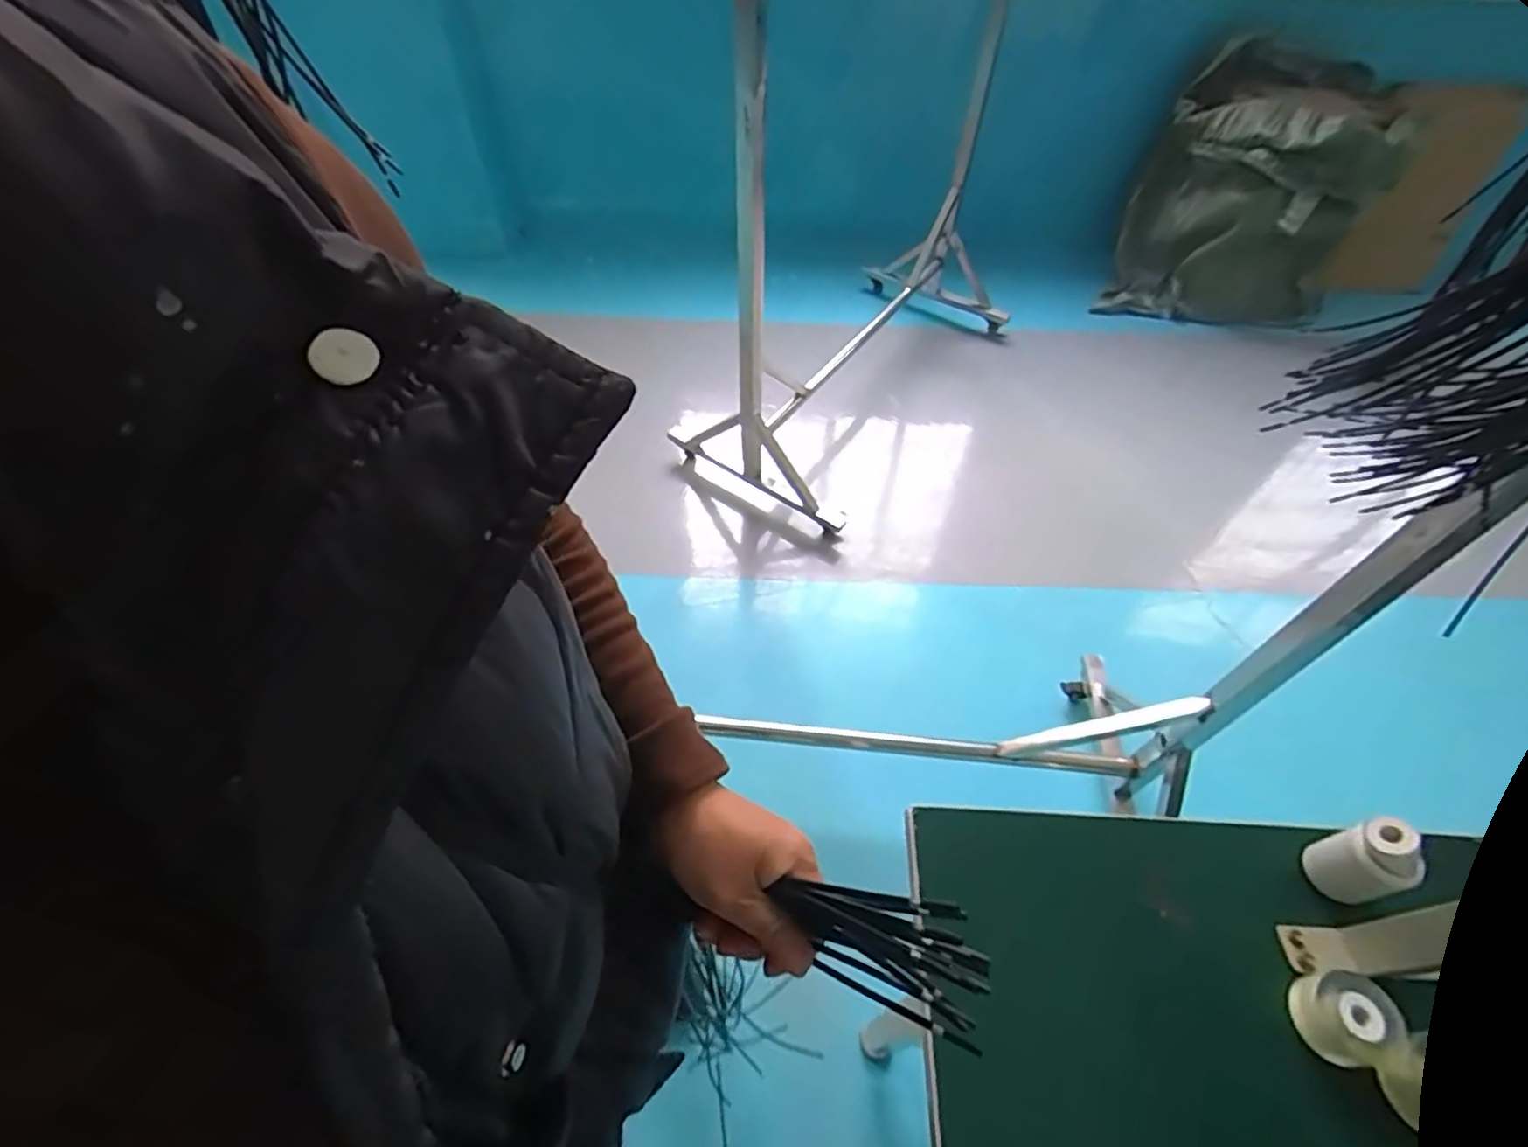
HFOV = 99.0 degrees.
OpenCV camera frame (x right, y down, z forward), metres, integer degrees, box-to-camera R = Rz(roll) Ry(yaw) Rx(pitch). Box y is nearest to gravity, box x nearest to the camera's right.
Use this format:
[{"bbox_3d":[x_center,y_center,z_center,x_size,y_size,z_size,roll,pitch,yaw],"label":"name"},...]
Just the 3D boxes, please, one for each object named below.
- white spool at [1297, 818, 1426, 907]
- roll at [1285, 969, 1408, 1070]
[{"bbox_3d":[0.432,0.207,0.466,0.036,0.079,0.044,-17,54,-14],"label":"white spool"},{"bbox_3d":[0.389,0.294,0.433,0.054,0.038,0.050,0,52,-1],"label":"roll"}]

